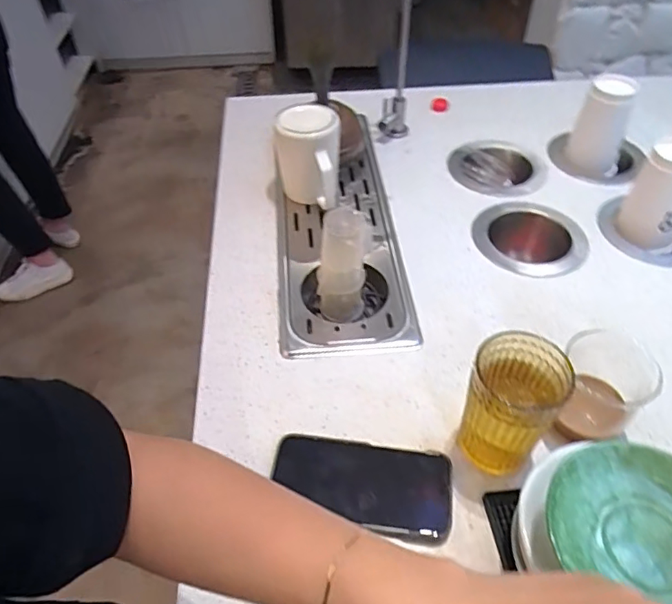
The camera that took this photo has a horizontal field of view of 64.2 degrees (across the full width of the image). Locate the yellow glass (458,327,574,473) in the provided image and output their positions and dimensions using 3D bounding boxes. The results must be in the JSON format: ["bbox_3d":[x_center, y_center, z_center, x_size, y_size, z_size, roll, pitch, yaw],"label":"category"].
[{"bbox_3d":[0.155,0.096,0.484,0.073,0.115,0.081,16,49,15],"label":"yellow glass"}]

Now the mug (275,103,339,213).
[{"bbox_3d":[-0.040,-0.207,0.769,0.088,0.114,0.113,-5,47,-3],"label":"mug"}]

